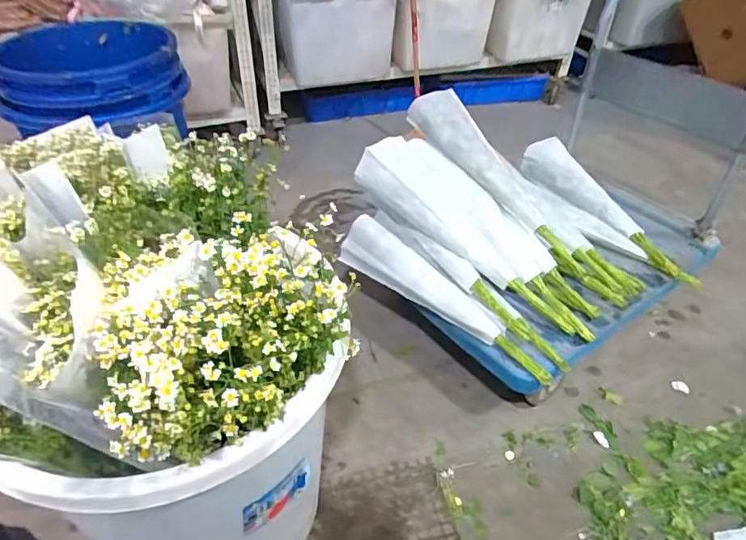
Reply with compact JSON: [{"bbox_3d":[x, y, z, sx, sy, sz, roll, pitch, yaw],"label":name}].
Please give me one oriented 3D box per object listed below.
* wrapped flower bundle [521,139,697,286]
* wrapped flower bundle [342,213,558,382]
[{"bbox_3d":[0.672,-0.184,1.561,0.191,0.151,0.610,-19,45,-22],"label":"wrapped flower bundle"},{"bbox_3d":[0.165,0.049,1.276,0.607,0.100,0.106,30,48,28],"label":"wrapped flower bundle"}]

